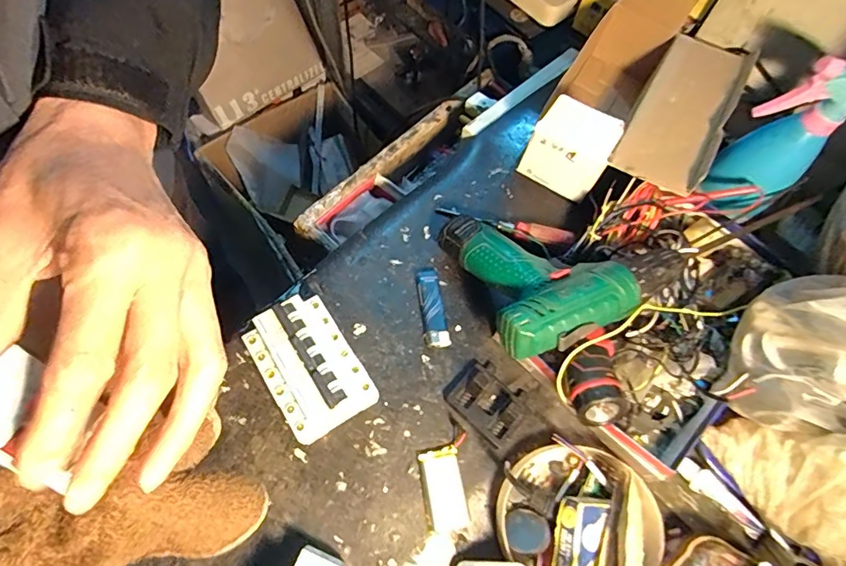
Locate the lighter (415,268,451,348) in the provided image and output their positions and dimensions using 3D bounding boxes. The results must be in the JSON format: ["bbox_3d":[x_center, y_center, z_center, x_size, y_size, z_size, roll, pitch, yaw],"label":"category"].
[{"bbox_3d":[0.009,0.023,0.496,0.023,0.012,0.084,-7,66,-7],"label":"lighter"}]

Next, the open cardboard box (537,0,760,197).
[{"bbox_3d":[0.236,-0.206,0.549,0.185,0.107,0.237,32,68,11],"label":"open cardboard box"}]

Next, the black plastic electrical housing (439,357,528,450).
[{"bbox_3d":[0.061,0.108,0.457,0.069,0.022,0.057,40,69,13],"label":"black plastic electrical housing"}]

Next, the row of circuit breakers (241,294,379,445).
[{"bbox_3d":[-0.099,0.077,0.434,0.075,0.071,0.107,-31,71,-16],"label":"row of circuit breakers"}]

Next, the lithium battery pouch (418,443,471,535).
[{"bbox_3d":[0.018,0.182,0.432,0.035,0.005,0.068,-8,67,-7],"label":"lithium battery pouch"}]

